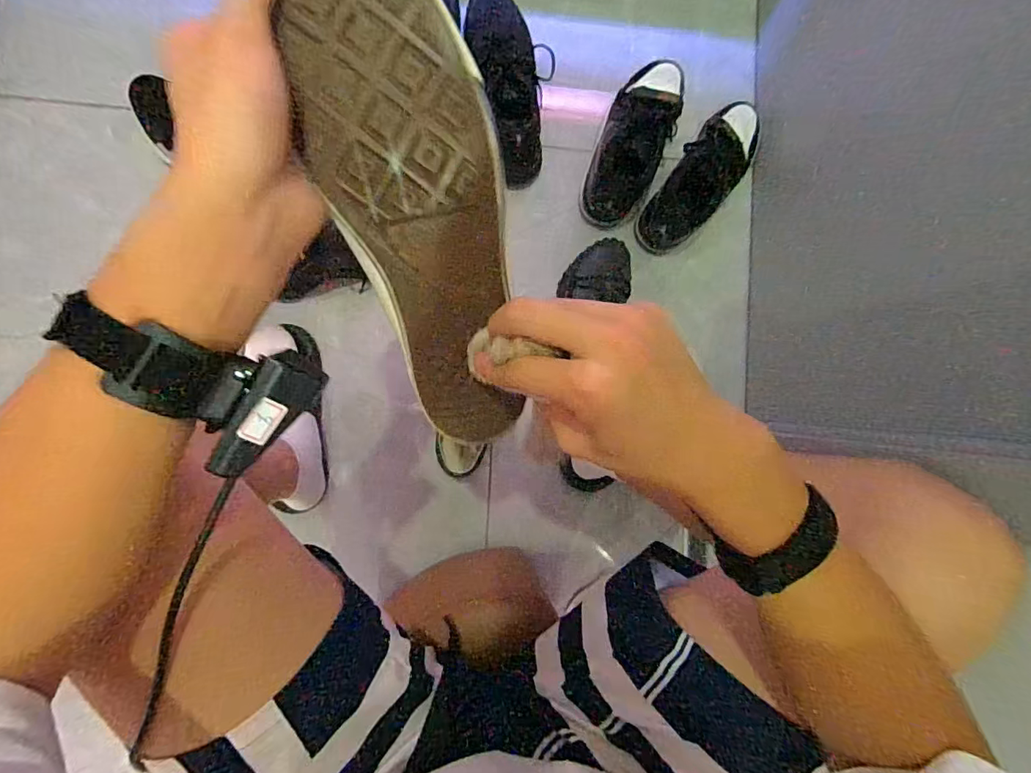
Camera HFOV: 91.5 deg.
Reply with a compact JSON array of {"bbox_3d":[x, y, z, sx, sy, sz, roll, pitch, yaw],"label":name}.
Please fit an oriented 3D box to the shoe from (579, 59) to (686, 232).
[{"bbox_3d":[0.193,-0.400,0.817,0.106,0.082,0.279,20,85,-6],"label":"shoe"}]

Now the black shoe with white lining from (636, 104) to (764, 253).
[{"bbox_3d":[0.312,-0.345,0.829,0.102,0.085,0.279,38,98,-4],"label":"black shoe with white lining"}]

